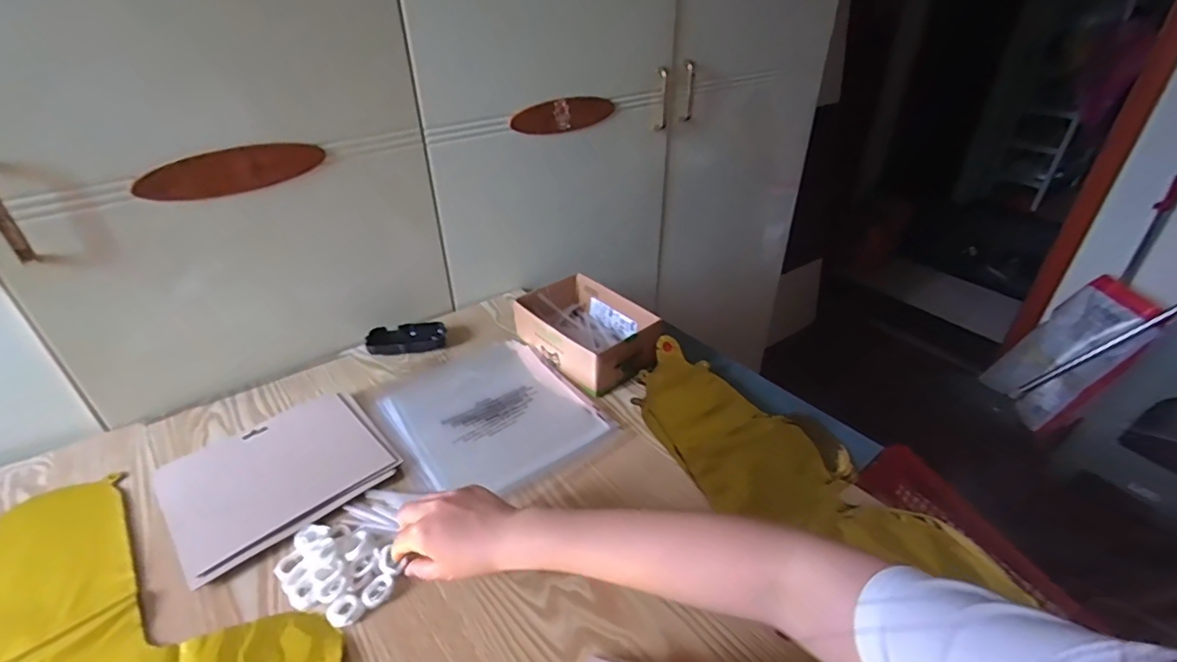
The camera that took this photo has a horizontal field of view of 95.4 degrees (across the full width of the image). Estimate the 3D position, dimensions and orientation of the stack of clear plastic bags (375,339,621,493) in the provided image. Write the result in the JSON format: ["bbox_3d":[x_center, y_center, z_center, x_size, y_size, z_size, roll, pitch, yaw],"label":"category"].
[{"bbox_3d":[-0.121,0.098,0.666,0.214,0.016,0.246,-22,40,-33],"label":"stack of clear plastic bags"}]

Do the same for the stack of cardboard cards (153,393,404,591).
[{"bbox_3d":[-0.333,0.146,0.578,0.204,0.008,0.179,-27,42,-34],"label":"stack of cardboard cards"}]

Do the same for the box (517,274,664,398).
[{"bbox_3d":[-0.002,0.002,0.750,0.133,0.069,0.191,-23,40,-32],"label":"box"}]

